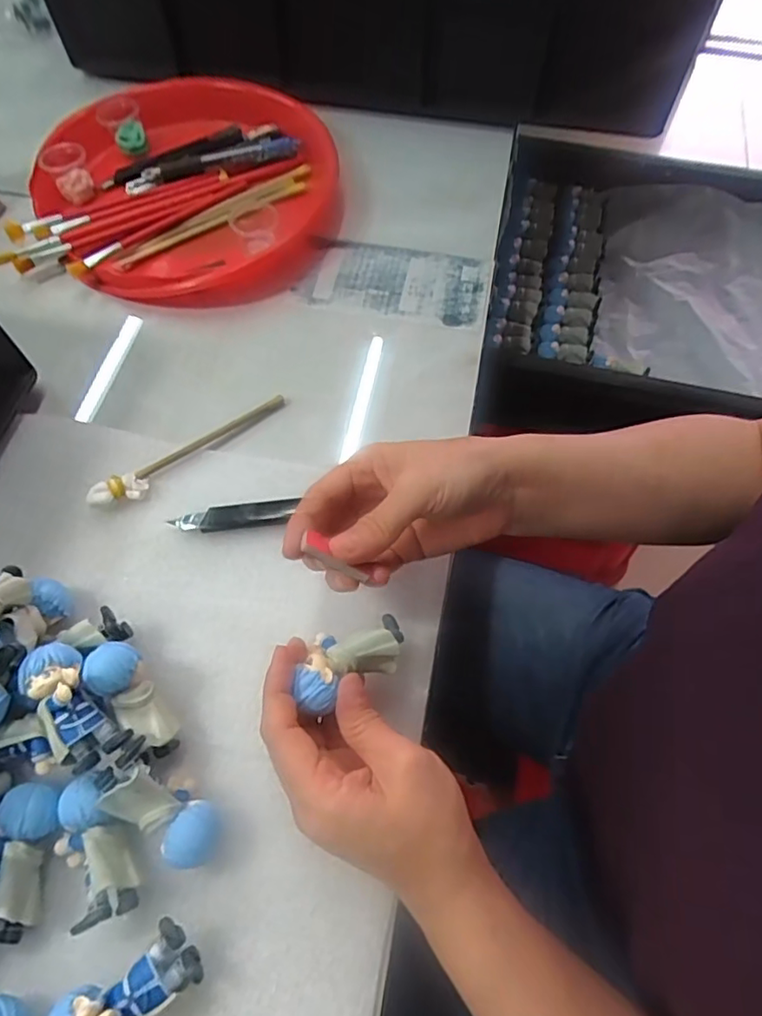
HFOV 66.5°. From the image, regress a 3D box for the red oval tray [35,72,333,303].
[{"bbox_3d":[-0.160,-0.275,0.492,0.234,0.038,0.241,21,66,10],"label":"red oval tray"}]

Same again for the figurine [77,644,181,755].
[{"bbox_3d":[-0.124,0.097,0.294,0.025,0.023,0.063,-35,96,-16],"label":"figurine"}]

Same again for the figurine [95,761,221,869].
[{"bbox_3d":[-0.101,0.142,0.277,0.053,0.033,0.024,38,83,-6],"label":"figurine"}]

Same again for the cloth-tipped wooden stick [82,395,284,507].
[{"bbox_3d":[-0.124,-0.041,0.381,0.139,0.013,0.017,-37,69,-16],"label":"cloth-tipped wooden stick"}]

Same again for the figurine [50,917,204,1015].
[{"bbox_3d":[-0.108,0.206,0.247,0.059,0.035,0.027,-30,67,-14],"label":"figurine"}]

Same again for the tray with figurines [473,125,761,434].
[{"bbox_3d":[0.391,-0.270,0.727,0.521,0.084,0.423,11,64,5],"label":"tray with figurines"}]

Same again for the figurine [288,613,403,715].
[{"bbox_3d":[-0.017,0.074,0.289,0.058,0.025,0.034,-32,68,-15],"label":"figurine"}]

